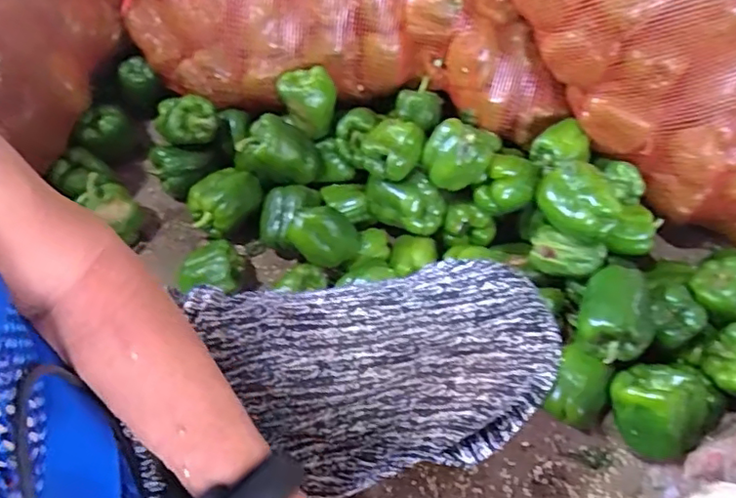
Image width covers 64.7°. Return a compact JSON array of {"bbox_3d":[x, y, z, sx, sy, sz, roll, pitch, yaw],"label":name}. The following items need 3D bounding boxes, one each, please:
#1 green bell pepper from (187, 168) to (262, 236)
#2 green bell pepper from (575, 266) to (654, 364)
[{"bbox_3d":[-0.215,-0.072,0.869,0.072,0.064,0.099,38,63,20],"label":"green bell pepper"},{"bbox_3d":[0.322,0.080,0.746,0.091,0.068,0.113,26,59,14],"label":"green bell pepper"}]

